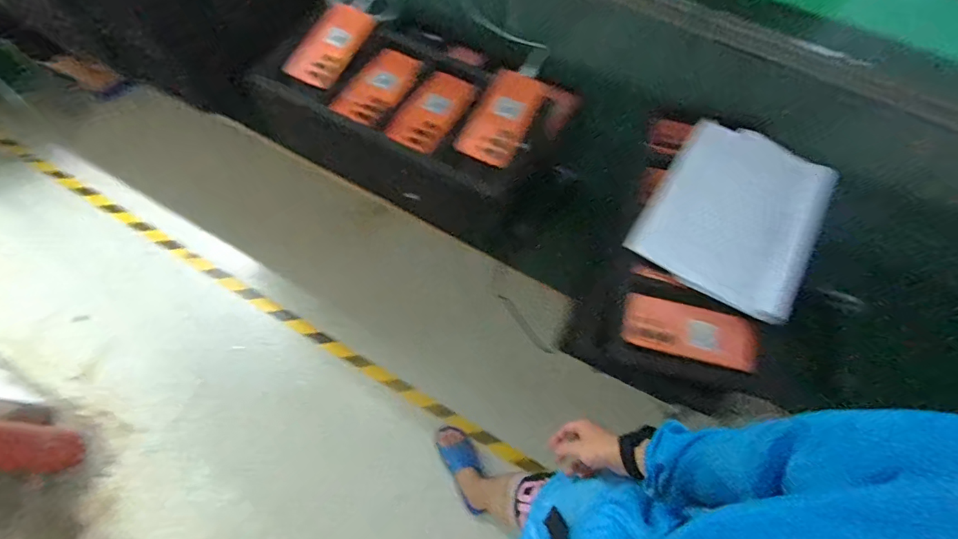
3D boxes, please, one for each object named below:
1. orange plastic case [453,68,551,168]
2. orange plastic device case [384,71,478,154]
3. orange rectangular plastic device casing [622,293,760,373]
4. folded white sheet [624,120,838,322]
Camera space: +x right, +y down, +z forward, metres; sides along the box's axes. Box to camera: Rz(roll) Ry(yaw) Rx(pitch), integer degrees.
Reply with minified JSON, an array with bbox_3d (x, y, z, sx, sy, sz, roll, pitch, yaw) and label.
[{"bbox_3d":[0.040,-0.254,0.755,0.098,0.017,0.168,25,79,7],"label":"orange plastic case"},{"bbox_3d":[-0.085,-0.274,0.786,0.117,0.027,0.167,27,73,29],"label":"orange plastic device case"},{"bbox_3d":[0.298,0.087,0.642,0.178,0.006,0.075,14,72,13],"label":"orange rectangular plastic device casing"},{"bbox_3d":[0.392,-0.091,0.690,0.233,0.021,0.280,29,80,28],"label":"folded white sheet"}]

